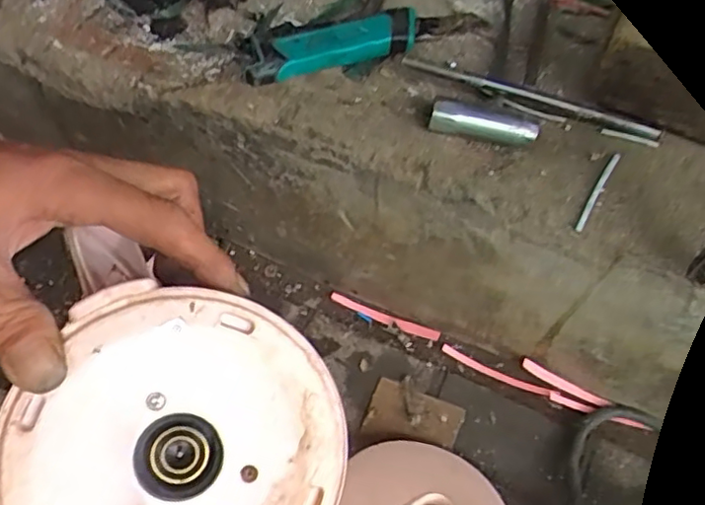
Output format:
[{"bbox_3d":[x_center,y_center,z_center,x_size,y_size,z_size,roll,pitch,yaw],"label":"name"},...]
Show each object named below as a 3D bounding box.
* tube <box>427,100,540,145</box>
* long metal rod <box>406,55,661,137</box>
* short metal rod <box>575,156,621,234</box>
[{"bbox_3d":[0.083,-0.082,0.402,0.066,0.017,0.013,11,57,5],"label":"tube"},{"bbox_3d":[0.114,-0.102,0.411,0.166,0.010,0.007,17,58,9],"label":"long metal rod"},{"bbox_3d":[0.147,-0.038,0.380,0.005,0.006,0.067,29,60,16],"label":"short metal rod"}]

